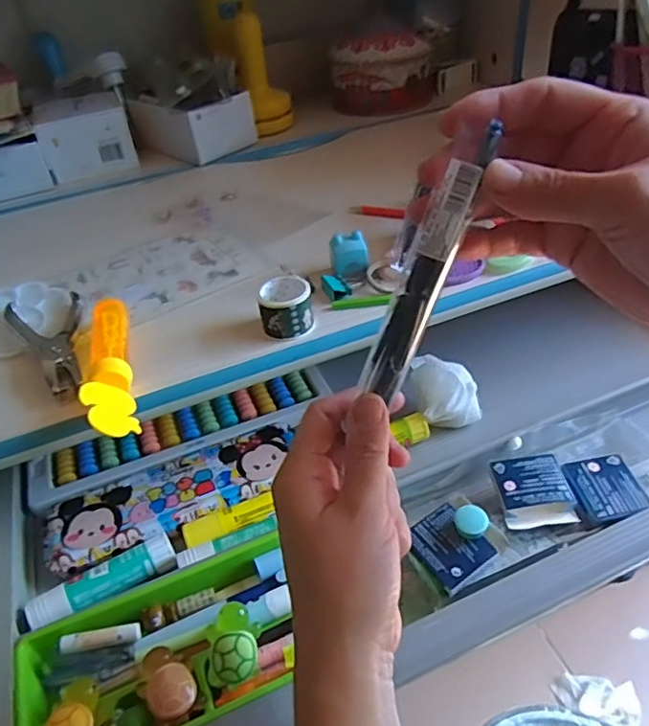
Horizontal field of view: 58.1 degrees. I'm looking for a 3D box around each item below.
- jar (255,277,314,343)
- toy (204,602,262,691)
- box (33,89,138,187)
[{"bbox_3d":[-0.027,-0.040,0.409,0.036,0.027,0.036,-12,39,-7],"label":"jar"},{"bbox_3d":[-0.052,0.159,0.332,0.026,0.020,0.039,7,53,-34],"label":"toy"},{"bbox_3d":[-0.289,-0.273,0.715,0.103,0.073,0.089,-16,39,-12],"label":"box"}]

